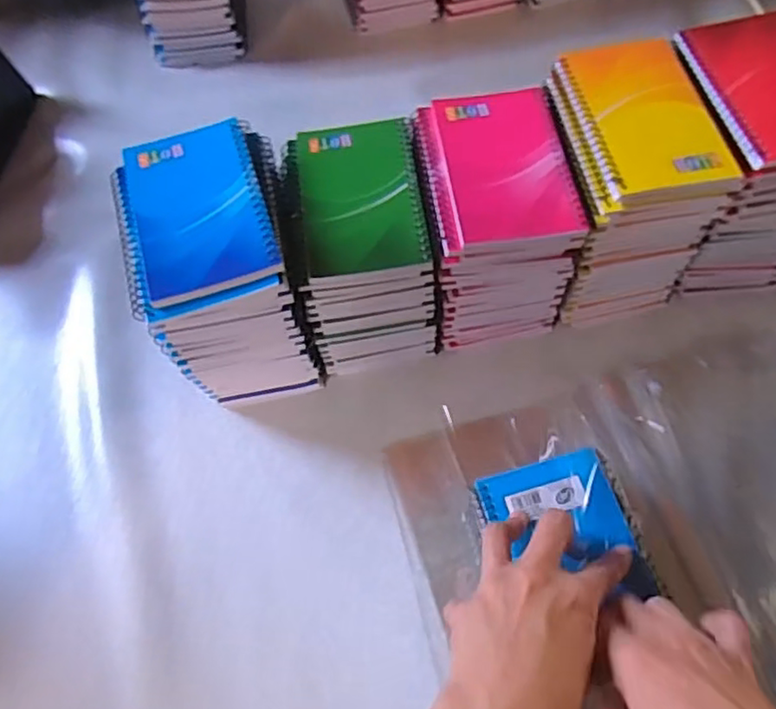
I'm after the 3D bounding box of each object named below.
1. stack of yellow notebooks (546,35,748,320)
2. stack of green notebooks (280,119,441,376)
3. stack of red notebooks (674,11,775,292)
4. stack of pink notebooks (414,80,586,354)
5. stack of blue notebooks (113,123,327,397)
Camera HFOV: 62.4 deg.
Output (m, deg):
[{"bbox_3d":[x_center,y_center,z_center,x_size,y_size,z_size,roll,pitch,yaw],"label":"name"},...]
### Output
[{"bbox_3d":[0.170,-0.123,0.494,0.096,0.155,0.137,-11,65,-4],"label":"stack of yellow notebooks"},{"bbox_3d":[-0.022,-0.077,0.496,0.098,0.130,0.142,-10,64,-4],"label":"stack of green notebooks"},{"bbox_3d":[0.267,-0.148,0.501,0.101,0.157,0.143,-8,64,-1],"label":"stack of red notebooks"},{"bbox_3d":[0.076,-0.096,0.494,0.100,0.139,0.135,-6,64,-2],"label":"stack of pink notebooks"},{"bbox_3d":[-0.120,-0.057,0.477,0.104,0.152,0.148,-14,65,-6],"label":"stack of blue notebooks"}]

